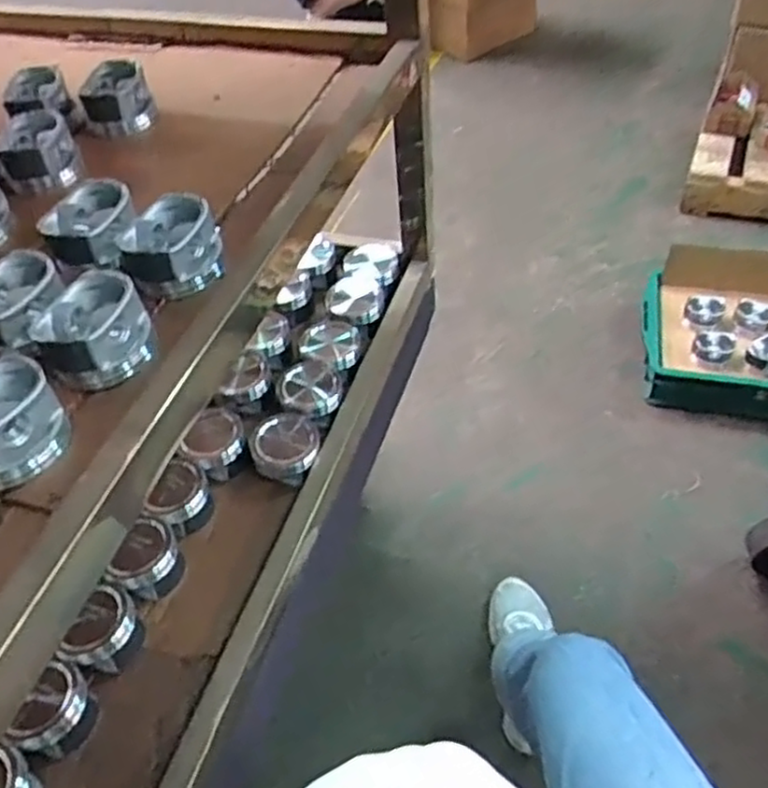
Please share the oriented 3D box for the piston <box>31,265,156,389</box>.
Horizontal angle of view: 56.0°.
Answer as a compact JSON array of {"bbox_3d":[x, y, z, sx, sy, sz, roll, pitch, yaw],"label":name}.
[{"bbox_3d":[-0.209,-0.046,0.521,0.077,0.052,0.076,-27,52,-18],"label":"piston"}]

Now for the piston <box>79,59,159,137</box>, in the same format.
[{"bbox_3d":[-0.280,-0.310,0.759,0.070,0.053,0.070,-19,50,-11],"label":"piston"}]

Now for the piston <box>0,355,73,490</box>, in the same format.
[{"bbox_3d":[-0.247,0.019,0.463,0.062,0.052,0.074,26,56,25],"label":"piston"}]

